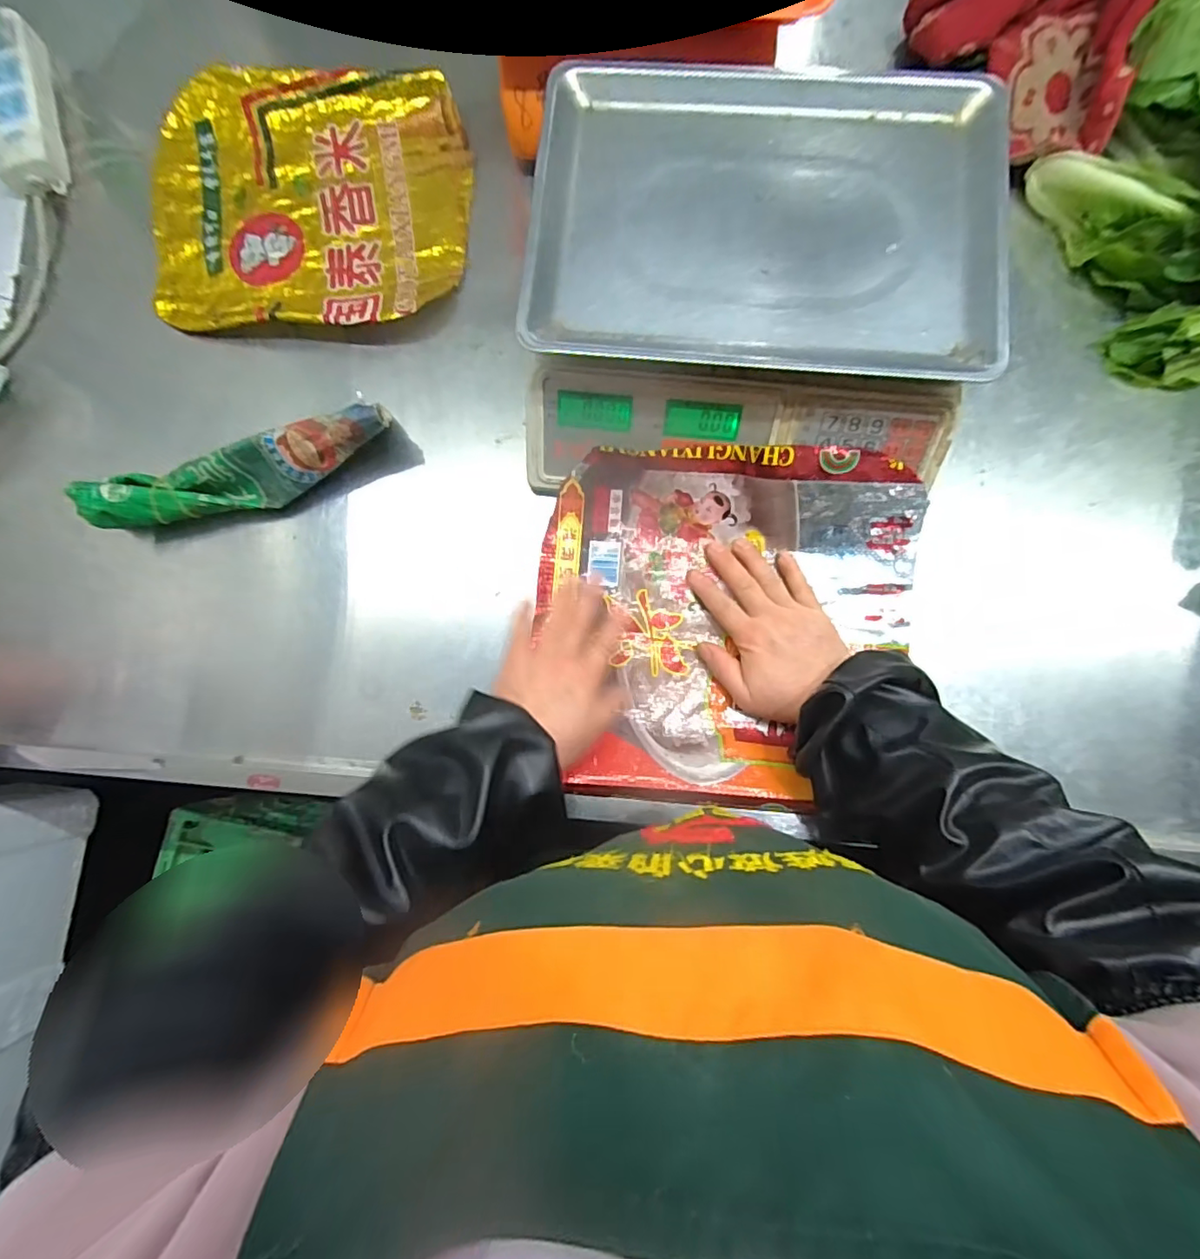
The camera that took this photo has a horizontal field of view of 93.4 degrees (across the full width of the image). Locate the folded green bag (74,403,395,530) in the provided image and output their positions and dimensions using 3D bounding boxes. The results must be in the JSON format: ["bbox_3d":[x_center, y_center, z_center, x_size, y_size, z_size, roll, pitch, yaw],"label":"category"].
[{"bbox_3d":[-0.302,-0.132,0.479,0.255,0.045,0.047,-17,81,-1],"label":"folded green bag"}]

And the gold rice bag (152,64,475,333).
[{"bbox_3d":[-0.276,-0.405,0.538,0.298,0.030,0.258,2,82,2],"label":"gold rice bag"}]

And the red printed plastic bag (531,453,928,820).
[{"bbox_3d":[0.099,-0.005,0.453,0.299,0.050,0.273,6,82,3],"label":"red printed plastic bag"}]

